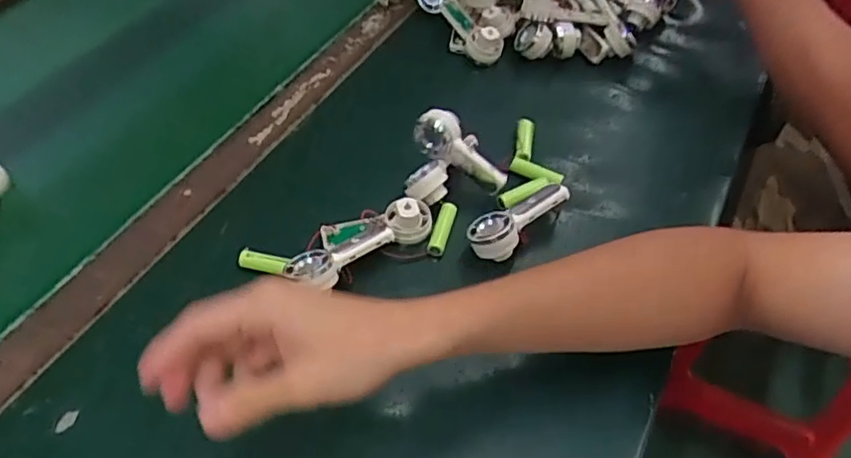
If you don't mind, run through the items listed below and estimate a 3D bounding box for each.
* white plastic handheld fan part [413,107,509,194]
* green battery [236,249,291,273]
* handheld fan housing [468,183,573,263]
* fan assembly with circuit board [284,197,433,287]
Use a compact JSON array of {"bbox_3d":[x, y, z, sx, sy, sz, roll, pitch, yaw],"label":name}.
[{"bbox_3d":[0.032,-0.068,0.551,0.091,0.041,0.023,40,56,-4],"label":"white plastic handheld fan part"},{"bbox_3d":[-0.130,0.027,0.508,0.042,0.014,0.011,12,51,7],"label":"green battery"},{"bbox_3d":[0.072,-0.010,0.523,0.090,0.030,0.043,-36,60,-27],"label":"handheld fan housing"},{"bbox_3d":[-0.054,0.005,0.516,0.126,0.025,0.053,-32,59,-25],"label":"fan assembly with circuit board"}]

